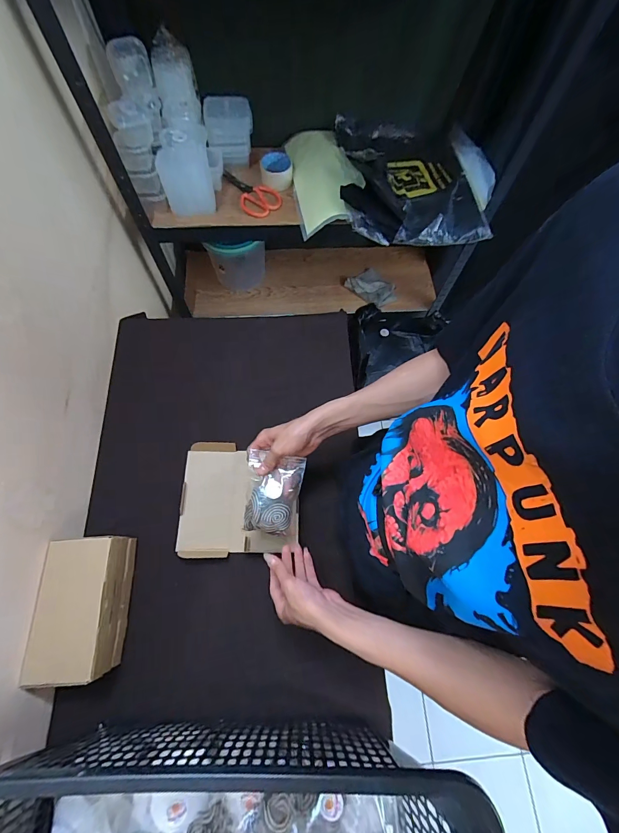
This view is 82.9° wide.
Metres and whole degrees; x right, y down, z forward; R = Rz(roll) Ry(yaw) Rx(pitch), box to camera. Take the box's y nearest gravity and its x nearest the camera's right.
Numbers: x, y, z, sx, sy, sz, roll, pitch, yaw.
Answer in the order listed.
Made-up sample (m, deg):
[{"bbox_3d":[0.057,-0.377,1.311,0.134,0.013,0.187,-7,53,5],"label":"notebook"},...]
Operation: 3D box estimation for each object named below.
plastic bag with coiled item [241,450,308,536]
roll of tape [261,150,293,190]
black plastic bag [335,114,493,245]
[{"bbox_3d":[-0.063,0.135,0.610,0.095,0.039,0.126,6,68,0],"label":"plastic bag with coiled item"},{"bbox_3d":[-0.087,-0.645,0.917,0.082,0.053,0.081,1,68,-2],"label":"roll of tape"},{"bbox_3d":[0.264,-0.633,0.905,0.379,0.100,0.430,0,68,-3],"label":"black plastic bag"}]

